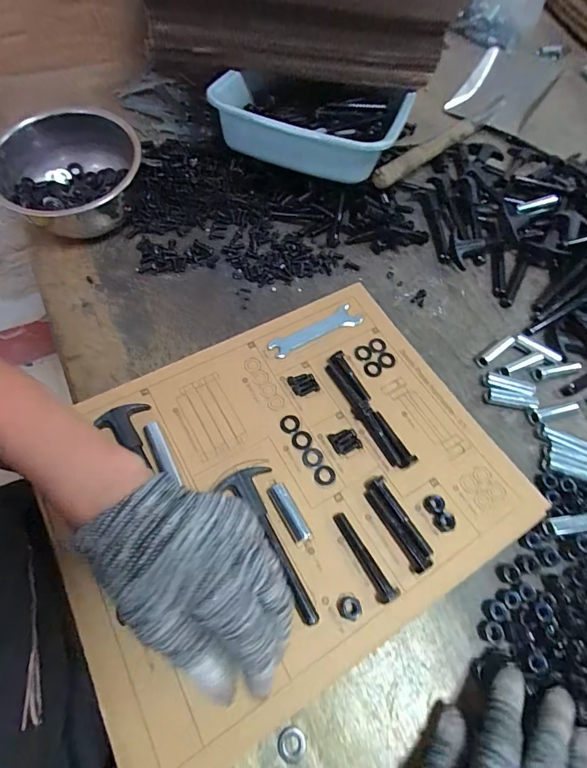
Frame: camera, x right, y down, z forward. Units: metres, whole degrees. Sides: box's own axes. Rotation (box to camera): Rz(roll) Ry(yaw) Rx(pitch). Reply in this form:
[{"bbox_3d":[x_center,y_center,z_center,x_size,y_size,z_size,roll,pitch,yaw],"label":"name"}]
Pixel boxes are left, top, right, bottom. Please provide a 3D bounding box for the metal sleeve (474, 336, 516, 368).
[{"bbox_3d":[0.227,-0.037,0.449,0.056,0.009,0.014,-33,68,-20],"label":"metal sleeve"}]

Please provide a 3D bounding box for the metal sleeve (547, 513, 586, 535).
[{"bbox_3d":[0.251,0.125,0.355,0.049,0.014,0.015,-6,62,-7],"label":"metal sleeve"}]

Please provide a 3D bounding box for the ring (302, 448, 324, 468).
[{"bbox_3d":[0.018,0.068,0.372,0.019,0.004,0.018,2,61,-3],"label":"ring"}]

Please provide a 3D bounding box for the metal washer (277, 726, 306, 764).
[{"bbox_3d":[-0.001,0.255,0.282,0.020,0.004,0.019,2,61,-3],"label":"metal washer"}]

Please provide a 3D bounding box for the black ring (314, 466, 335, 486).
[{"bbox_3d":[0.029,0.084,0.365,0.019,0.004,0.019,2,61,-3],"label":"black ring"}]

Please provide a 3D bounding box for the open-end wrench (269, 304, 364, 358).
[{"bbox_3d":[0.025,-0.057,0.426,0.109,0.005,0.025,-27,66,-17],"label":"open-end wrench"}]

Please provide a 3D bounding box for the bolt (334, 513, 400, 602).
[{"bbox_3d":[0.056,0.141,0.326,0.014,0.017,0.075,-28,67,-18],"label":"bolt"}]

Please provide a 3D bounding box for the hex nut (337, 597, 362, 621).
[{"bbox_3d":[0.044,0.175,0.310,0.017,0.008,0.016,17,61,5],"label":"hex nut"}]

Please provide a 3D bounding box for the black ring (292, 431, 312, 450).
[{"bbox_3d":[0.008,0.053,0.379,0.019,0.004,0.018,2,61,-3],"label":"black ring"}]

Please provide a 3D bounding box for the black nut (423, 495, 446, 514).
[{"bbox_3d":[0.125,0.107,0.354,0.016,0.009,0.016,2,61,-3],"label":"black nut"}]

